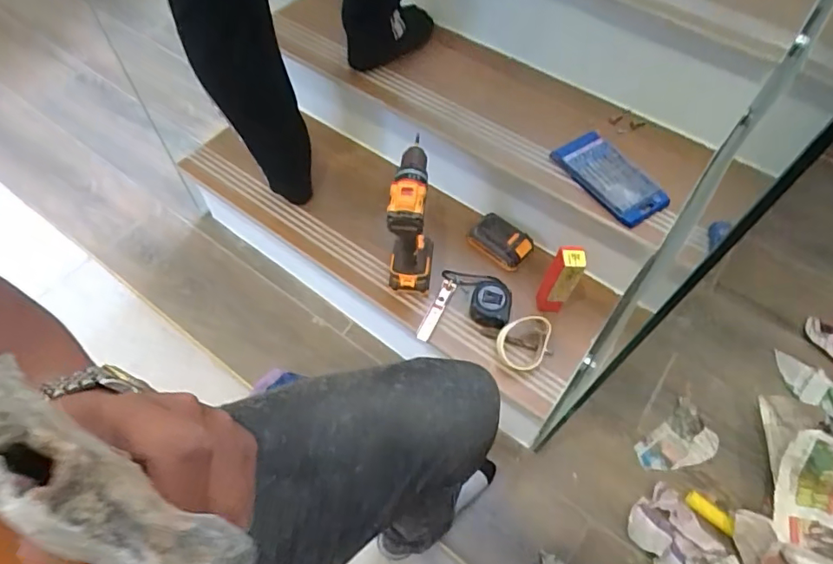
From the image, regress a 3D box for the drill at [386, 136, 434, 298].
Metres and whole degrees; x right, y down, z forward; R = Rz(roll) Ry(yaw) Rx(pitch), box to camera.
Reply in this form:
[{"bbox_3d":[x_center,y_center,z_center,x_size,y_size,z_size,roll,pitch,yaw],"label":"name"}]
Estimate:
[{"bbox_3d":[-0.005,-0.097,0.898,0.069,0.240,0.155,7,59,3],"label":"drill"}]

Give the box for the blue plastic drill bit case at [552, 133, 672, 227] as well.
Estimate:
[{"bbox_3d":[0.325,-0.177,0.875,0.105,0.029,0.186,-31,65,-18],"label":"blue plastic drill bit case"}]

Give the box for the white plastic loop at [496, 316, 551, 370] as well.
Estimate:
[{"bbox_3d":[0.182,0.102,0.899,0.083,0.026,0.097,15,83,19],"label":"white plastic loop"}]

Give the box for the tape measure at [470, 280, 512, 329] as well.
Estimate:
[{"bbox_3d":[0.134,0.036,0.930,0.069,0.034,0.087,8,59,3],"label":"tape measure"}]

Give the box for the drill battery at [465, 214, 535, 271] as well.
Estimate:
[{"bbox_3d":[0.163,-0.084,1.004,0.119,0.044,0.083,36,65,18],"label":"drill battery"}]

